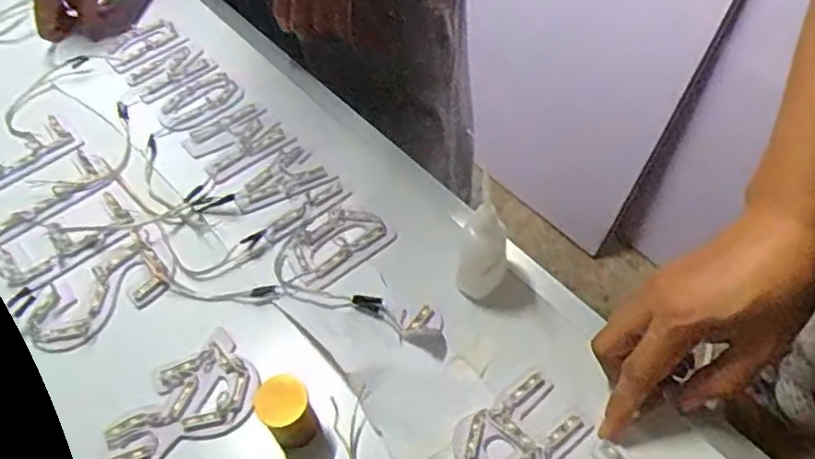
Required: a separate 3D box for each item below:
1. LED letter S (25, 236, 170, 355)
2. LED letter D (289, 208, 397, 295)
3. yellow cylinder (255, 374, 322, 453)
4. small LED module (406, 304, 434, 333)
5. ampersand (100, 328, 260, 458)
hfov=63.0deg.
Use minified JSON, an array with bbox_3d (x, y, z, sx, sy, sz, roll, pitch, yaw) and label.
[{"bbox_3d":[-0.240,0.050,0.513,0.105,0.015,0.060,-38,59,-20],"label":"LED letter S"},{"bbox_3d":[-0.059,0.010,0.524,0.082,0.006,0.059,-37,58,-20],"label":"LED letter D"},{"bbox_3d":[-0.076,0.116,0.422,0.030,0.045,0.029,-21,54,-10],"label":"yellow cylinder"},{"bbox_3d":[0.009,0.065,0.477,0.010,0.006,0.025,27,61,23],"label":"small LED module"},{"bbox_3d":[-0.157,0.122,0.451,0.109,0.009,0.066,-32,57,-17],"label":"ampersand"}]

